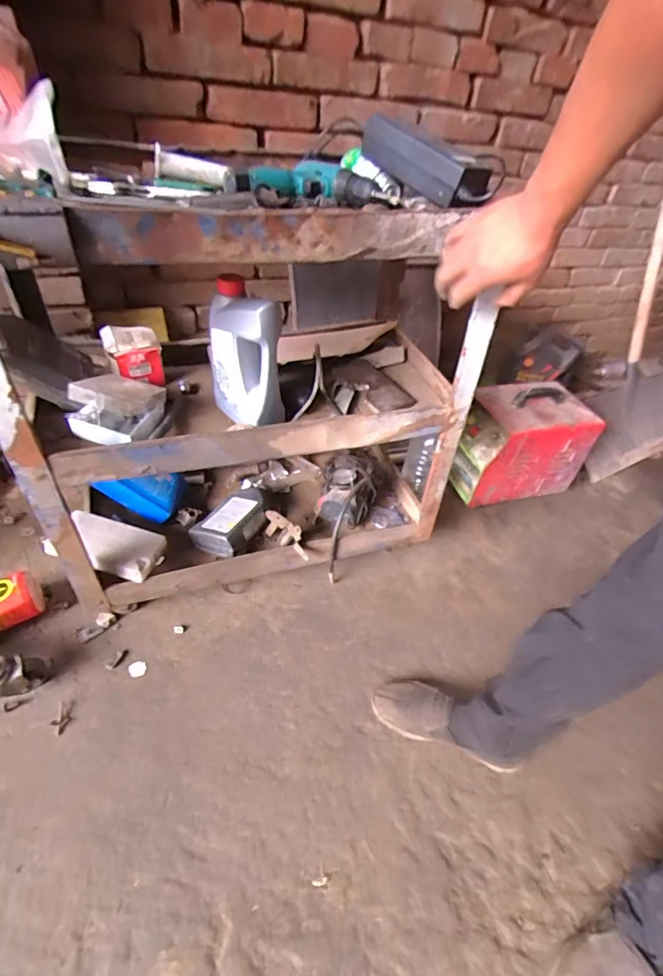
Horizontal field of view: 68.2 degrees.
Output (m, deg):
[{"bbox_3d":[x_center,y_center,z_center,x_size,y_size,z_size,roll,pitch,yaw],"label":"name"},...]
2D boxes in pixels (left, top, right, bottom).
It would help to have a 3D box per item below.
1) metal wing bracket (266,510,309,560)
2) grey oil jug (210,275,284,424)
[{"bbox_3d":[-0.089,0.094,1.005,0.125,0.057,0.016,29,17,25],"label":"metal wing bracket"},{"bbox_3d":[-0.133,-0.206,0.770,0.063,0.200,0.127,-30,55,-35],"label":"grey oil jug"}]

